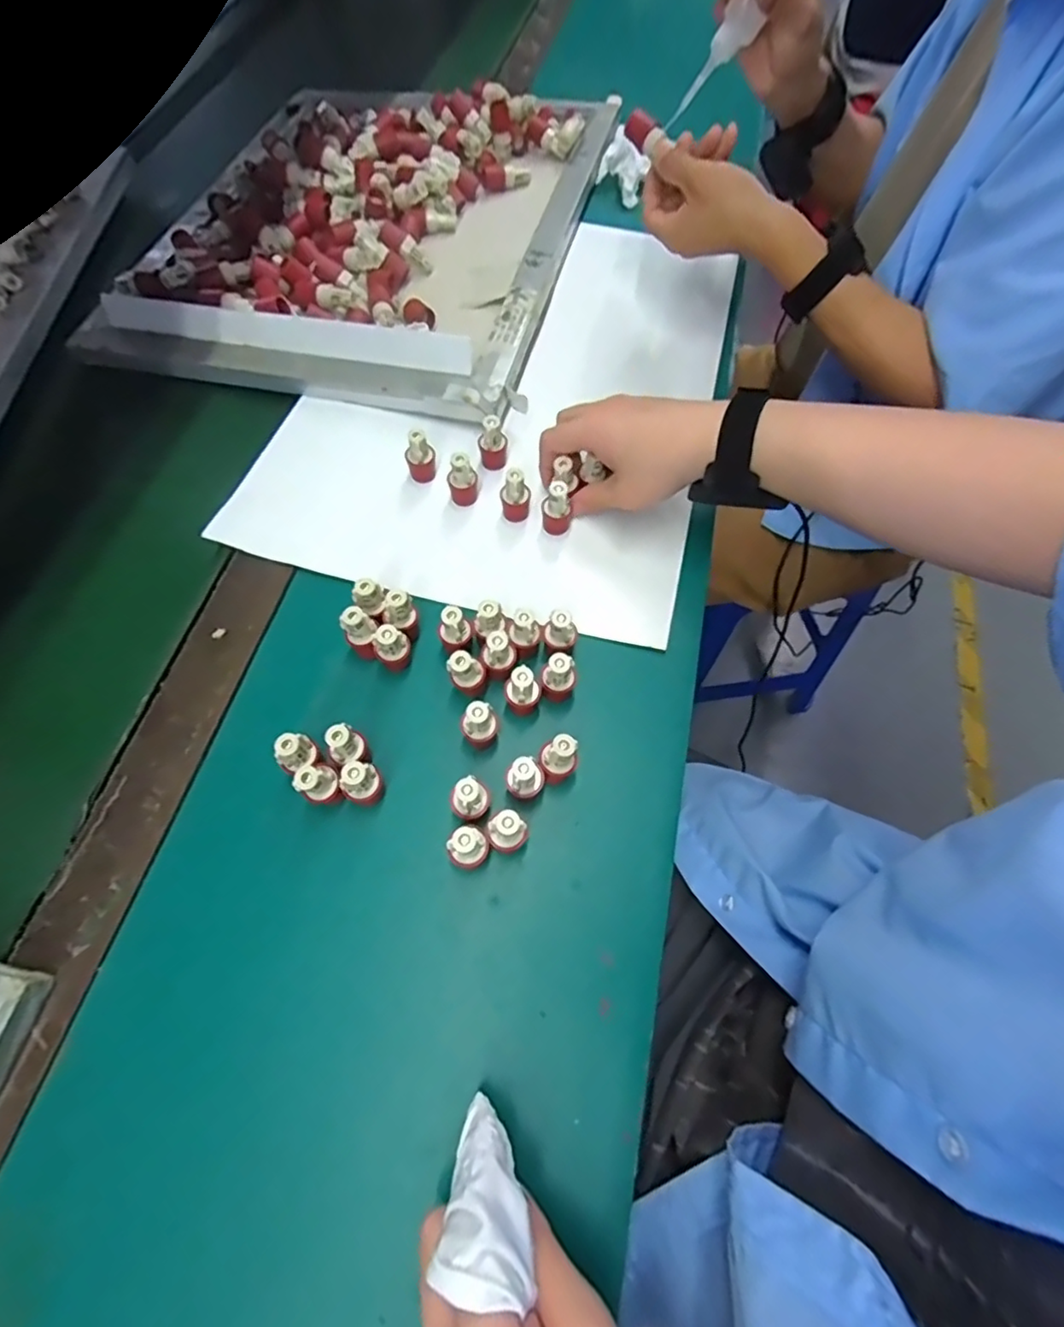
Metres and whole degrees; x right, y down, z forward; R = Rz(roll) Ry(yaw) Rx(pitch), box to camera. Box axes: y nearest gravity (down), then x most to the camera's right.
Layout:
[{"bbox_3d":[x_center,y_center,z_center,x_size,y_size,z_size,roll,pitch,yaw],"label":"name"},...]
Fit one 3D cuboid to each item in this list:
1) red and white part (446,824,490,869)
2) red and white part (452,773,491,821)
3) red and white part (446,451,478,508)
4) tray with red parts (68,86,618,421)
[{"bbox_3d":[-0.036,0.108,0.341,0.023,0.048,0.019,-29,67,-13],"label":"red and white part"},{"bbox_3d":[-0.035,0.083,0.351,0.018,0.051,0.022,15,65,8],"label":"red and white part"},{"bbox_3d":[-0.054,-0.144,0.454,0.018,0.039,0.017,28,67,14],"label":"red and white part"},{"bbox_3d":[-0.162,-0.463,0.600,0.404,0.042,0.500,12,64,6],"label":"tray with red parts"}]

